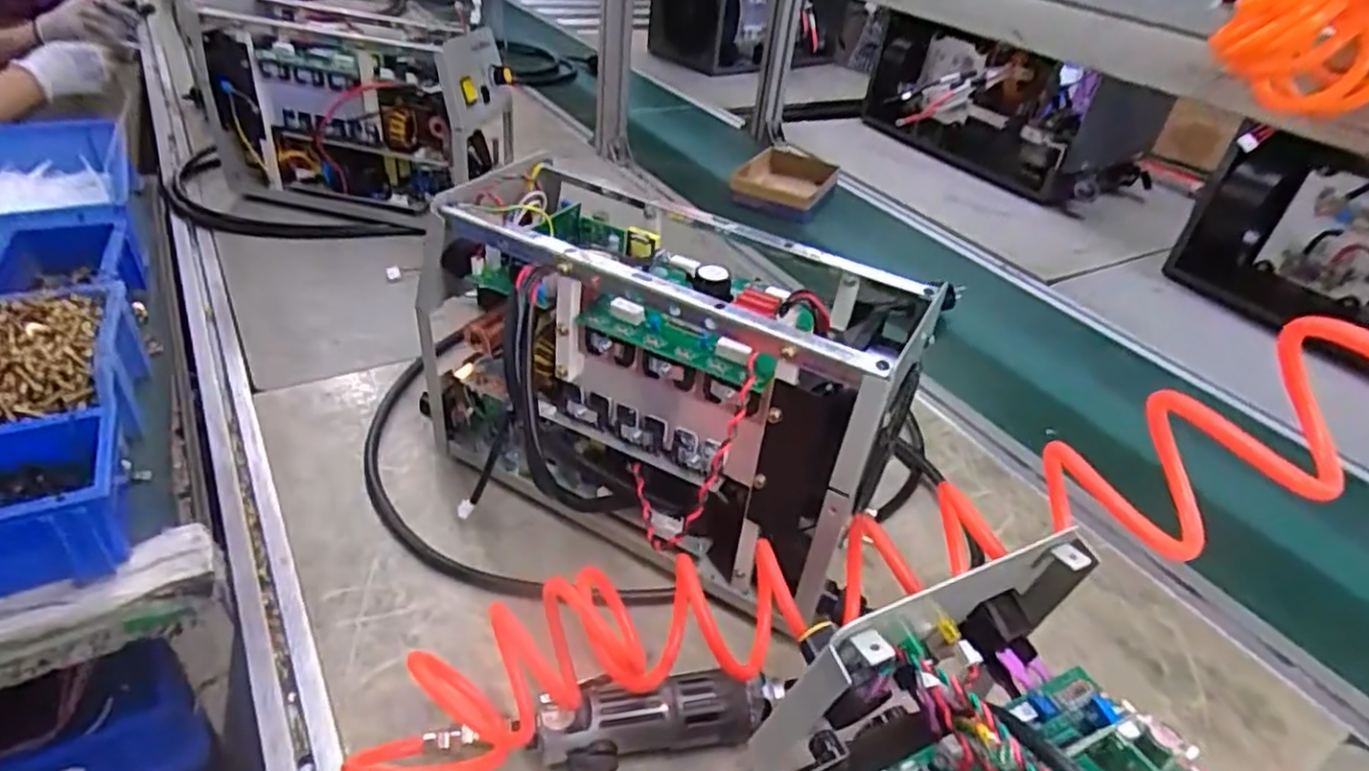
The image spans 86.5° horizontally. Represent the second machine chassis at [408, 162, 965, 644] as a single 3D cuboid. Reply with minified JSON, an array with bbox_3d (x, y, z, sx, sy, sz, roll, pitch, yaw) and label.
[{"bbox_3d":[-0.028,0.002,0.559,0.358,0.239,0.170,24,39,22],"label":"second machine chassis"}]

